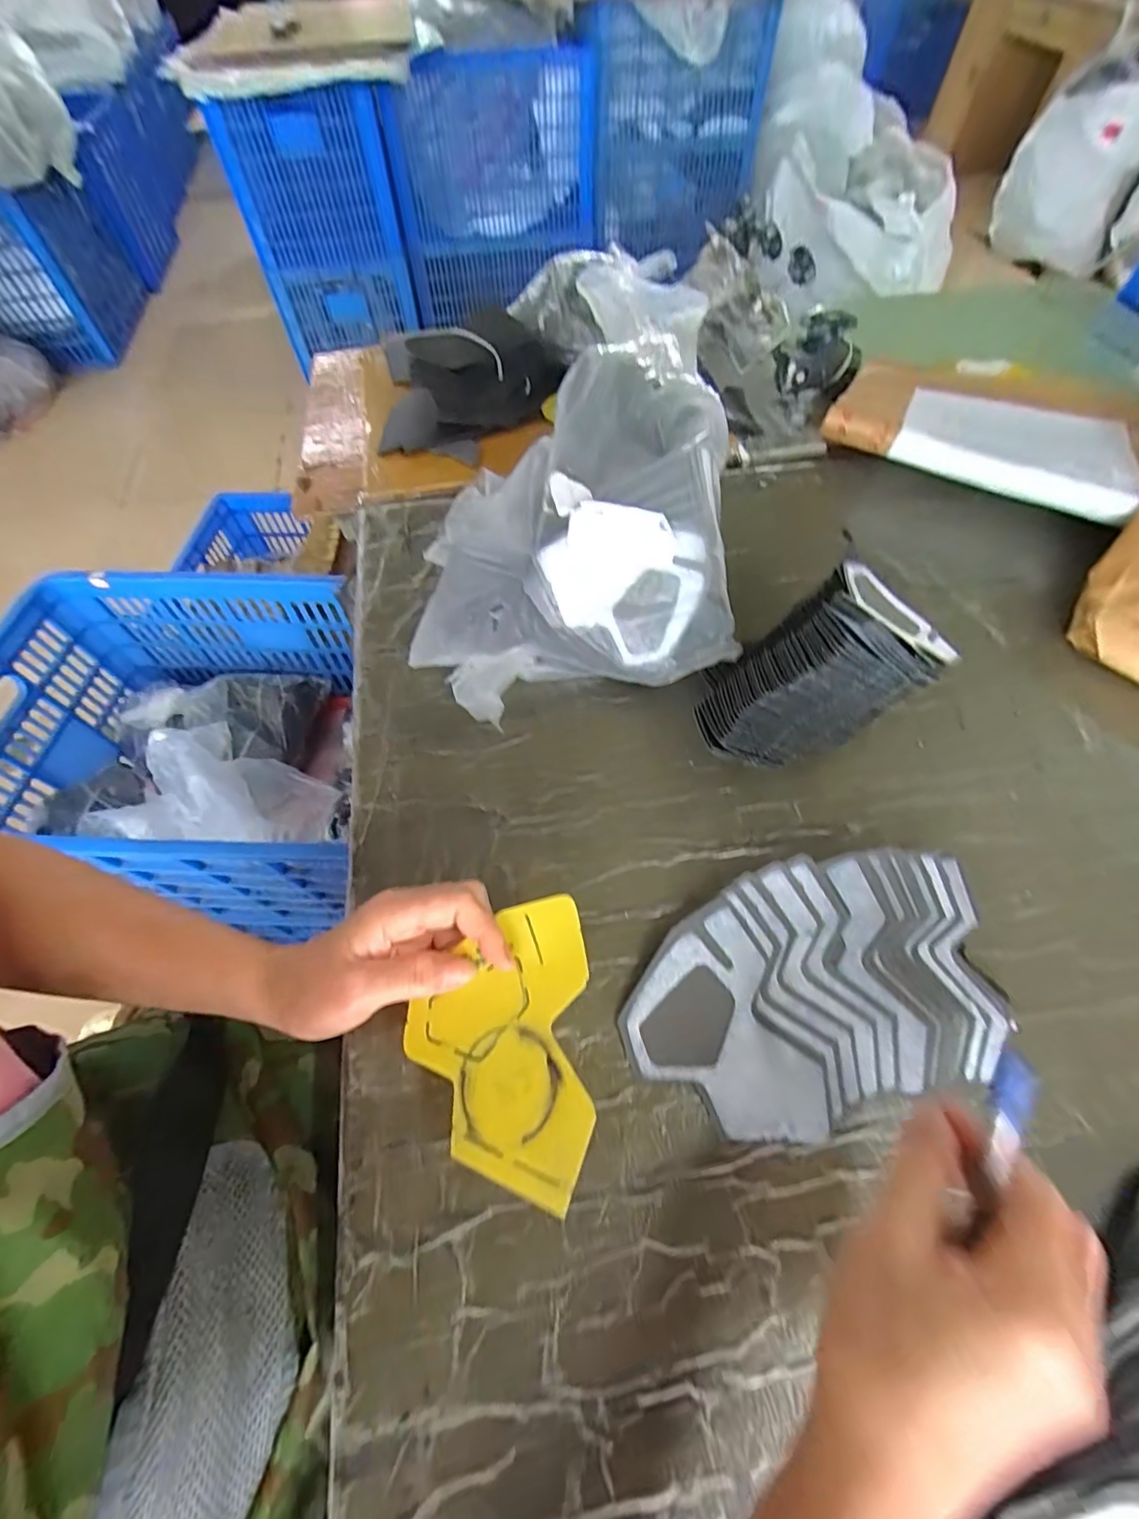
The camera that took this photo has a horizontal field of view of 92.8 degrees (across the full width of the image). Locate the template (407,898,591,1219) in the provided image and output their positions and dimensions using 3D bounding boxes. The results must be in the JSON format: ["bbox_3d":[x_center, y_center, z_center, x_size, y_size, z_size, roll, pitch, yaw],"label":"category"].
[{"bbox_3d":[-0.037,0.137,0.269,0.091,0.006,0.126,-8,60,12],"label":"template"}]

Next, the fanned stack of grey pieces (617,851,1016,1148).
[{"bbox_3d":[0.139,0.129,0.313,0.214,0.033,0.129,-14,62,-9],"label":"fanned stack of grey pieces"}]

